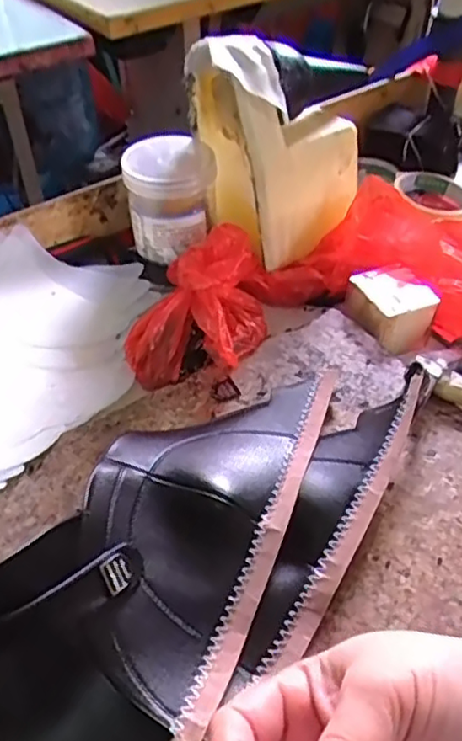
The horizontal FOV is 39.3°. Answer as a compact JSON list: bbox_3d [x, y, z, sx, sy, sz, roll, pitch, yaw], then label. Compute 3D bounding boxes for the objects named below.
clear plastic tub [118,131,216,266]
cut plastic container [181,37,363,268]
[{"bbox_3d":[-0.056,-0.166,0.617,0.082,0.084,0.097,-2,45,-1],"label":"clear plastic tub"},{"bbox_3d":[0.042,-0.210,0.595,0.126,0.173,0.124,-18,47,-16],"label":"cut plastic container"}]

